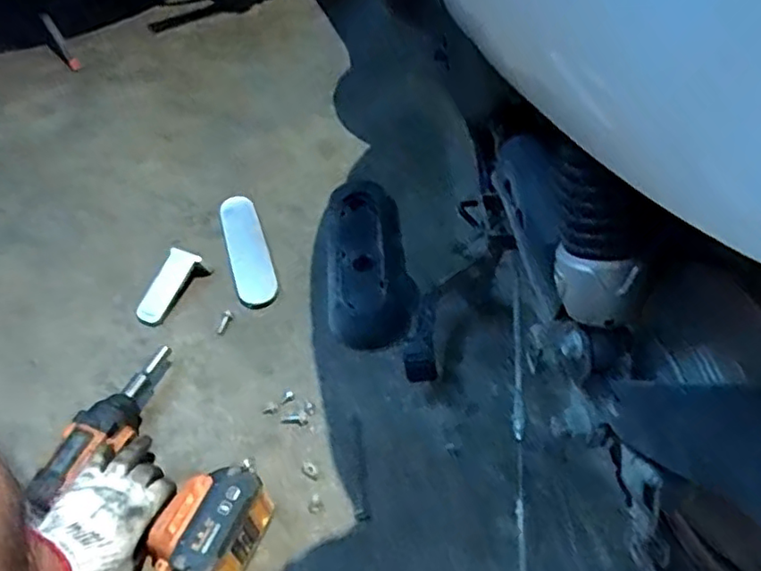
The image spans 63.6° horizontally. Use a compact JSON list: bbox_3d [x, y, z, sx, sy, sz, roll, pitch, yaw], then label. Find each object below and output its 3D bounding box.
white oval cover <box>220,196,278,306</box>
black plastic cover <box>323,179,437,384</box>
[{"bbox_3d":[-0.192,-0.055,0.879,0.054,0.017,0.199,-16,50,-11],"label":"white oval cover"},{"bbox_3d":[-0.014,-0.027,0.828,0.130,0.042,0.371,-6,49,-2],"label":"black plastic cover"}]

